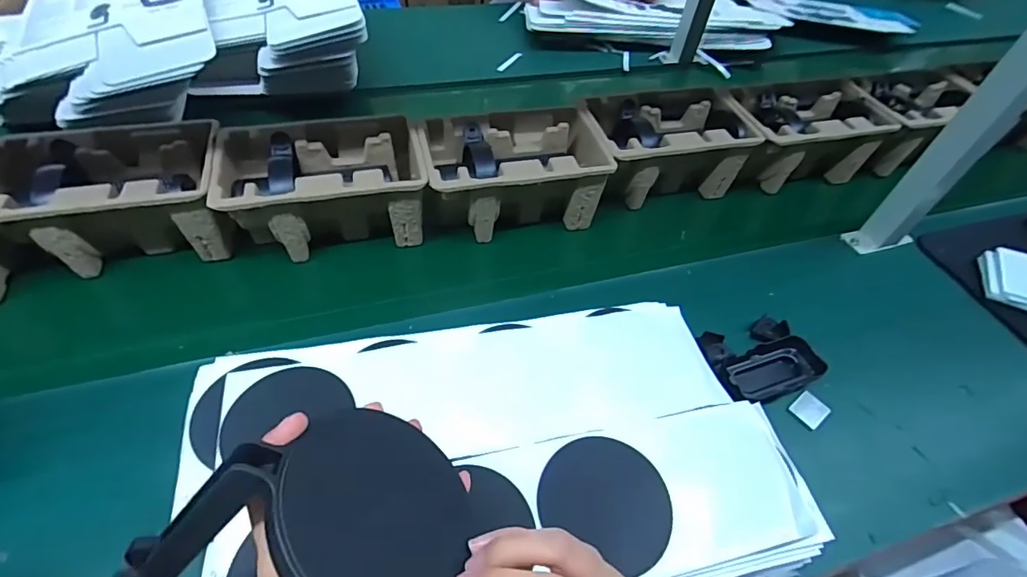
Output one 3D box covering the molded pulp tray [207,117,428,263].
[{"bbox_3d":[-0.222,-0.116,0.598,0.222,0.108,0.138,-9,47,-14],"label":"molded pulp tray"}]

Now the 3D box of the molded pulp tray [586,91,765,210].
[{"bbox_3d":[0.210,-0.197,0.709,0.218,0.113,0.146,-12,48,-16],"label":"molded pulp tray"}]

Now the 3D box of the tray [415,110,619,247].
[{"bbox_3d":[-0.003,-0.144,0.644,0.232,0.108,0.144,-8,47,-13],"label":"tray"}]

